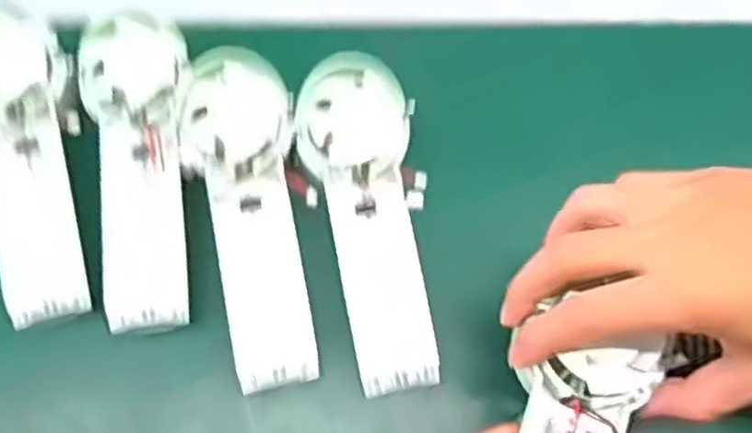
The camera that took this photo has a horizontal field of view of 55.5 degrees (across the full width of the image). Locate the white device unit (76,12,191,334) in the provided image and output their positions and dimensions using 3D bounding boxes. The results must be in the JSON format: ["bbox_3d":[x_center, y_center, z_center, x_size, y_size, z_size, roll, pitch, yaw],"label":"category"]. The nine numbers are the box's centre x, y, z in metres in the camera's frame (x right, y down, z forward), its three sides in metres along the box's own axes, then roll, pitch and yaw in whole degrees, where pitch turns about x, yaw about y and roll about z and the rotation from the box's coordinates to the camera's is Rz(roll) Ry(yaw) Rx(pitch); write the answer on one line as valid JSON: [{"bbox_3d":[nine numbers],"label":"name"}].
[{"bbox_3d":[-0.128,-0.028,0.393,0.056,0.032,0.174,-11,71,-6],"label":"white device unit"}]

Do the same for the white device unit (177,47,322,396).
[{"bbox_3d":[-0.067,0.001,0.390,0.062,0.026,0.179,-10,83,-6],"label":"white device unit"}]

